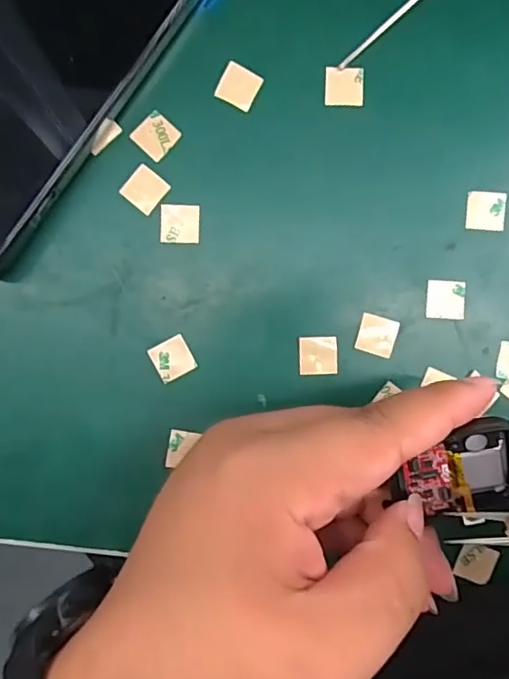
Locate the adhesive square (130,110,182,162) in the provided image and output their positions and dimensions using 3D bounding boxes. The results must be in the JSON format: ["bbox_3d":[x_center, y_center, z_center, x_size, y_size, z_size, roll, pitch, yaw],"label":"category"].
[{"bbox_3d":[-0.040,-0.082,0.219,0.015,0.004,0.016,42,90,-1],"label":"adhesive square"}]

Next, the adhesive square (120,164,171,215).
[{"bbox_3d":[-0.044,-0.060,0.219,0.015,0.004,0.015,41,90,-1],"label":"adhesive square"}]

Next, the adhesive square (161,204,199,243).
[{"bbox_3d":[-0.030,-0.047,0.219,0.015,0.004,0.015,1,90,-1],"label":"adhesive square"}]

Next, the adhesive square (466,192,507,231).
[{"bbox_3d":[0.094,-0.052,0.220,0.015,0.004,0.015,2,90,-1],"label":"adhesive square"}]

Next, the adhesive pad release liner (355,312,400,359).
[{"bbox_3d":[0.050,-0.002,0.220,0.015,0.004,0.015,16,90,-1],"label":"adhesive pad release liner"}]

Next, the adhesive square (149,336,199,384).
[{"bbox_3d":[-0.033,0.008,0.219,0.015,0.004,0.015,-29,91,-1],"label":"adhesive square"}]

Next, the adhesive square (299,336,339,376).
[{"bbox_3d":[0.026,0.007,0.220,0.015,0.004,0.015,-3,90,-1],"label":"adhesive square"}]

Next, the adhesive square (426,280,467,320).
[{"bbox_3d":[0.078,-0.016,0.222,0.015,0.004,0.015,3,89,2],"label":"adhesive square"}]

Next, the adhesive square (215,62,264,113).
[{"bbox_3d":[-0.006,-0.102,0.218,0.016,0.004,0.015,26,90,-1],"label":"adhesive square"}]

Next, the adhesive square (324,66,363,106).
[{"bbox_3d":[0.036,-0.102,0.219,0.015,0.004,0.015,1,90,-1],"label":"adhesive square"}]

